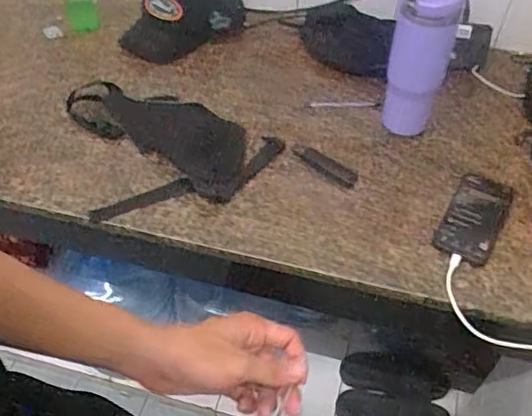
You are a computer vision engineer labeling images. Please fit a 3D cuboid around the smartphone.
[{"bbox_3d":[0.314,0.012,0.851,0.080,0.007,0.172,24,54,20],"label":"smartphone"}]

